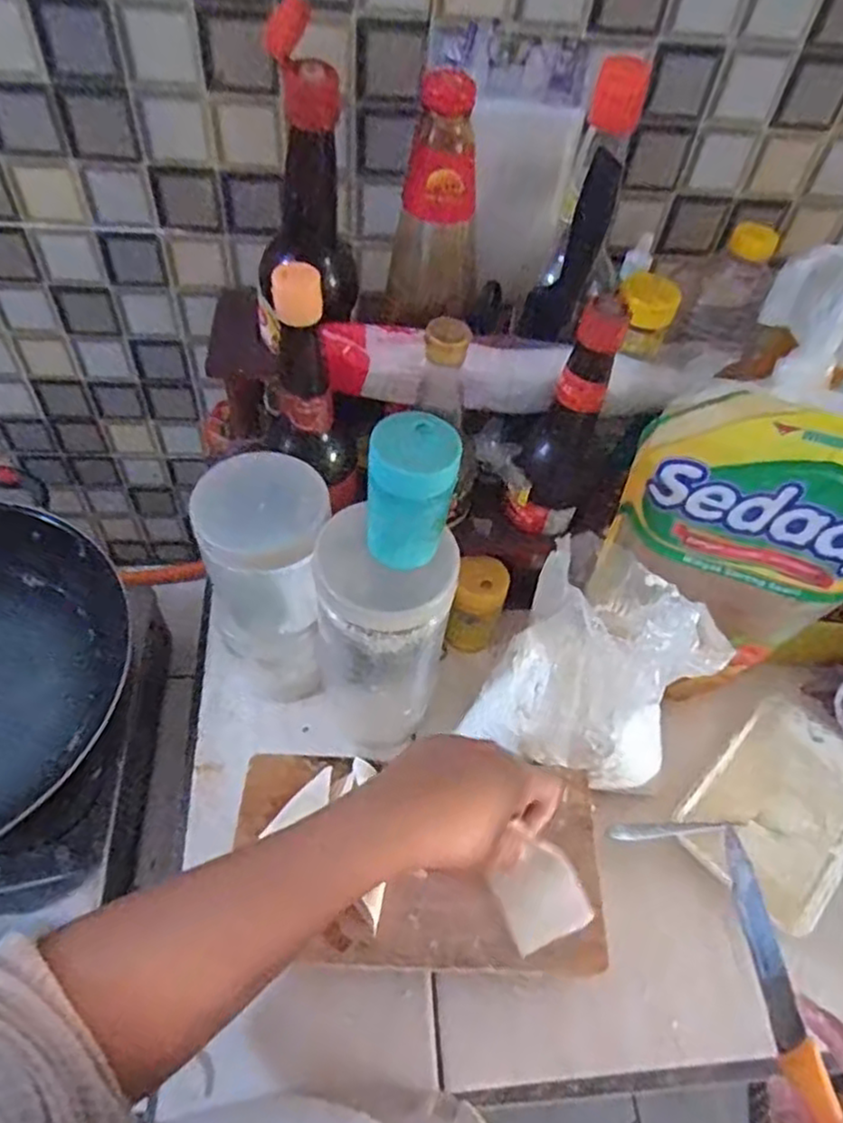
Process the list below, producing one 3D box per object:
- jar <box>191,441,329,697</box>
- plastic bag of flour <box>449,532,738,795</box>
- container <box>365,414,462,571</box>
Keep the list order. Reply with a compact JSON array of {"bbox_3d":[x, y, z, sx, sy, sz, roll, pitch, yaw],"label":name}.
[{"bbox_3d":[-0.112,0.020,0.527,0.086,0.198,0.082,-3,55,-7],"label":"jar"},{"bbox_3d":[0.136,0.073,0.511,0.134,0.144,0.142,33,58,17],"label":"plastic bag of flour"},{"bbox_3d":[-0.005,-0.040,0.408,0.046,0.091,0.042,3,54,-4],"label":"container"}]

